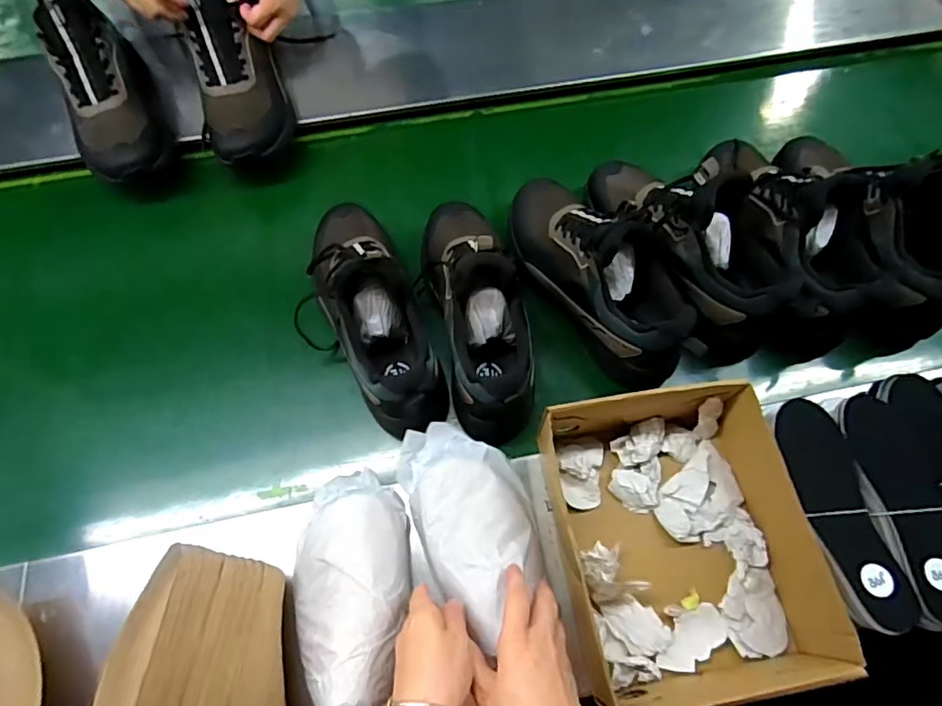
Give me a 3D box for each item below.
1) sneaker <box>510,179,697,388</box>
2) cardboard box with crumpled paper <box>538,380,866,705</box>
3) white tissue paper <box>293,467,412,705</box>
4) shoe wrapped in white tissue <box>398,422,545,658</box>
[{"bbox_3d":[0.150,-0.113,0.639,0.106,0.147,0.296,-21,68,-10],"label":"sneaker"},{"bbox_3d":[0.201,0.179,0.524,0.216,0.087,0.271,-10,67,-5],"label":"cardboard box with crumpled paper"},{"bbox_3d":[-0.115,0.211,0.490,0.107,0.080,0.200,-5,67,-3],"label":"white tissue paper"},{"bbox_3d":[0.002,0.155,0.518,0.113,0.081,0.205,-20,68,-9],"label":"shoe wrapped in white tissue"}]

